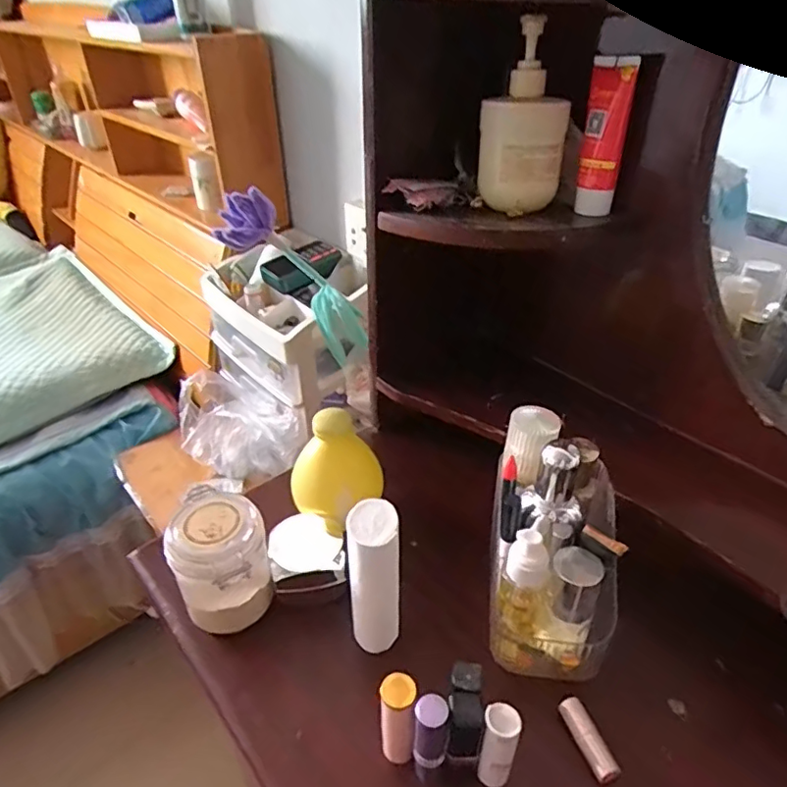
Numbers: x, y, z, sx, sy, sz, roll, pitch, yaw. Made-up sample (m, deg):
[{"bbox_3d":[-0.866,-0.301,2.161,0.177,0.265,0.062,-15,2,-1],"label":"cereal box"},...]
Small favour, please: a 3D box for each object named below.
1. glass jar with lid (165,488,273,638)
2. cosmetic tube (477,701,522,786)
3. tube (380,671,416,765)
[{"bbox_3d":[-0.144,0.142,0.480,0.070,0.103,0.082,-20,40,-24],"label":"glass jar with lid"},{"bbox_3d":[0.069,0.234,0.377,0.022,0.077,0.022,-1,36,0],"label":"cosmetic tube"},{"bbox_3d":[0.003,0.224,0.391,0.022,0.086,0.023,-1,36,0],"label":"tube"}]

